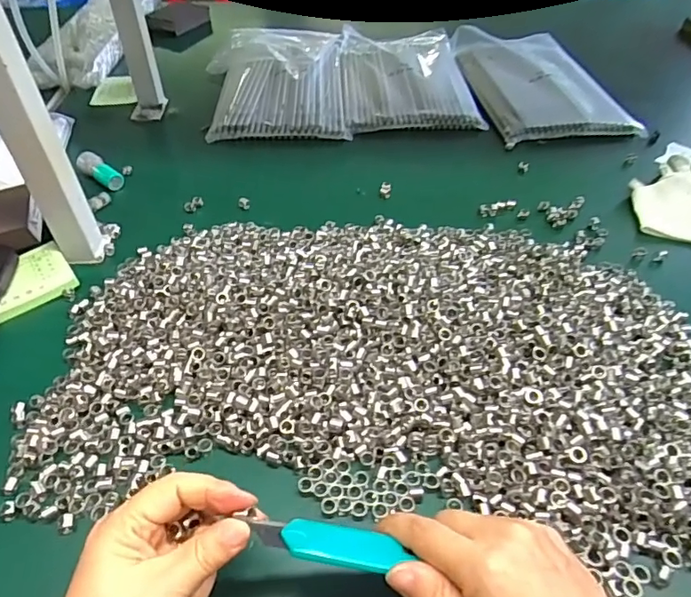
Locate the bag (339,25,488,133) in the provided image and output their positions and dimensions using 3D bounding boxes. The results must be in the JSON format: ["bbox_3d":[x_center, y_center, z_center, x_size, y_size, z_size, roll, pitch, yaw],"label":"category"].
[{"bbox_3d":[0.087,-0.342,0.794,0.180,0.028,0.310,-3,45,-1],"label":"bag"}]

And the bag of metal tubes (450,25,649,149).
[{"bbox_3d":[0.279,-0.336,0.788,0.198,0.026,0.343,-6,45,-5],"label":"bag of metal tubes"}]

